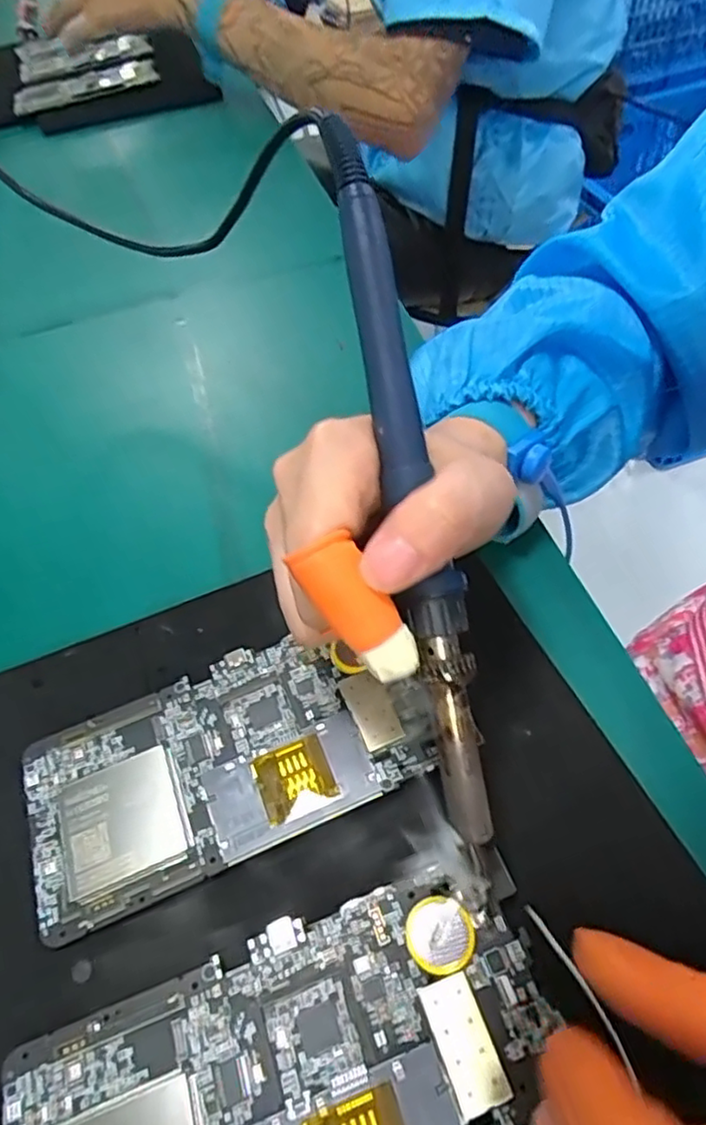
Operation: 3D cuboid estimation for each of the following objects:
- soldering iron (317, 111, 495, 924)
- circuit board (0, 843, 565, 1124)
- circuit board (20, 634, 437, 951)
[{"bbox_3d":[0.018,-0.017,0.199,0.016,0.020,0.240,-11,84,-6],"label":"soldering iron"},{"bbox_3d":[-0.017,0.142,0.176,0.151,0.013,0.072,-19,53,-8],"label":"circuit board"},{"bbox_3d":[-0.045,0.069,0.234,0.143,0.005,0.071,-23,53,-9],"label":"circuit board"}]

